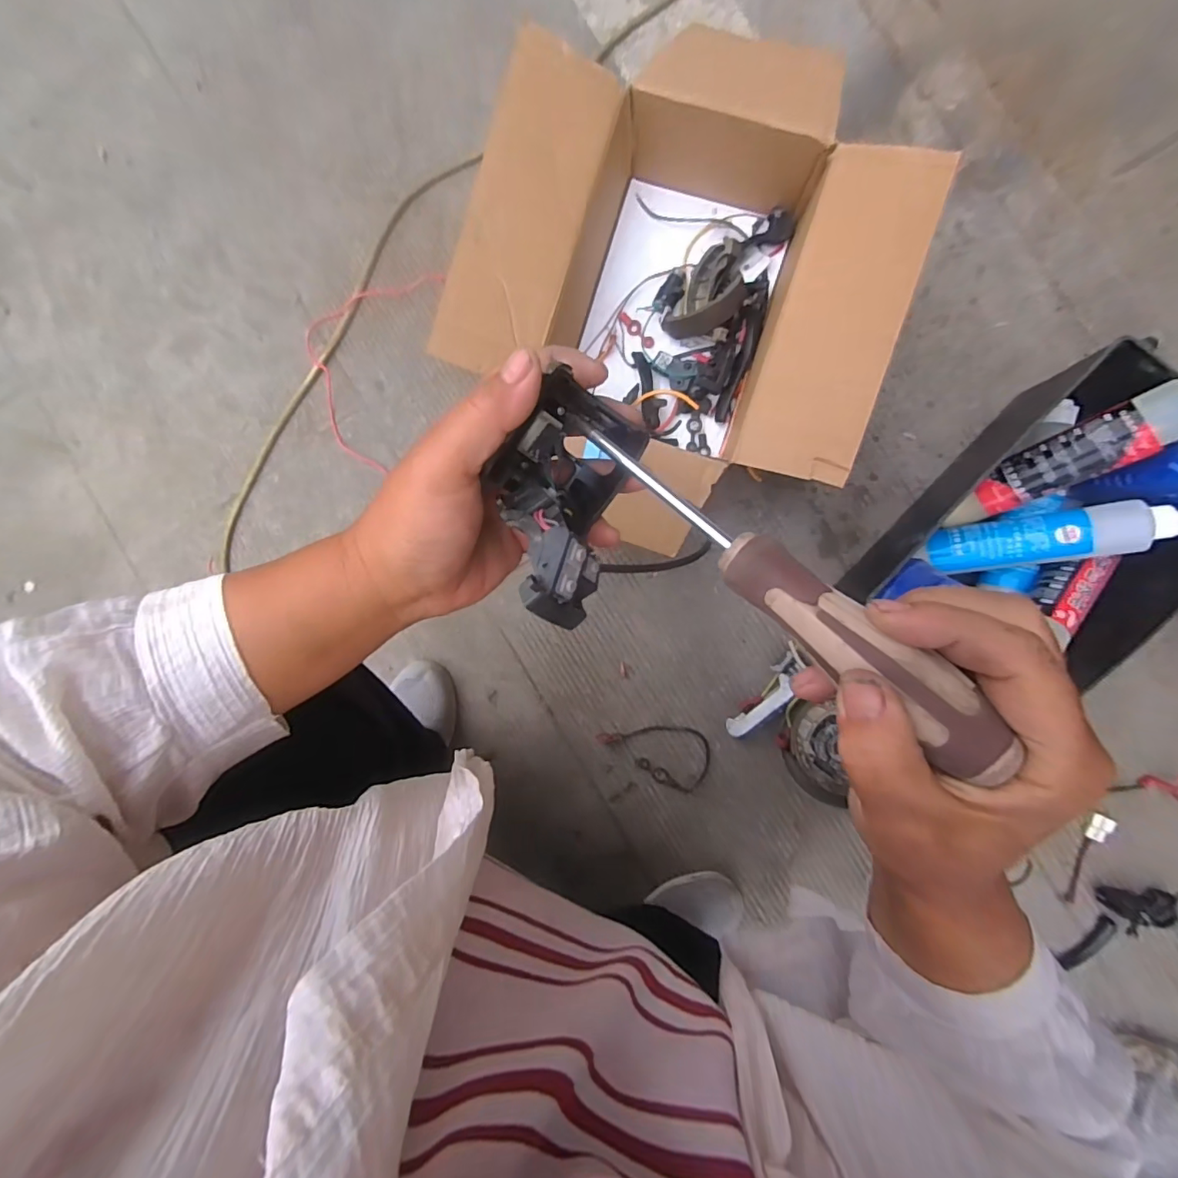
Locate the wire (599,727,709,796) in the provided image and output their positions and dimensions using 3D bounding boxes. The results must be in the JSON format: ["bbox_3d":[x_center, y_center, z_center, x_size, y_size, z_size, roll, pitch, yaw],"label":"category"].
[{"bbox_3d":[0.078,0.193,0.632,0.133,0.006,0.073,18,94,6],"label":"wire"}]

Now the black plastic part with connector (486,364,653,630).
[{"bbox_3d":[-0.010,-0.038,0.237,0.062,0.044,0.112,2,59,7],"label":"black plastic part with connector"}]

